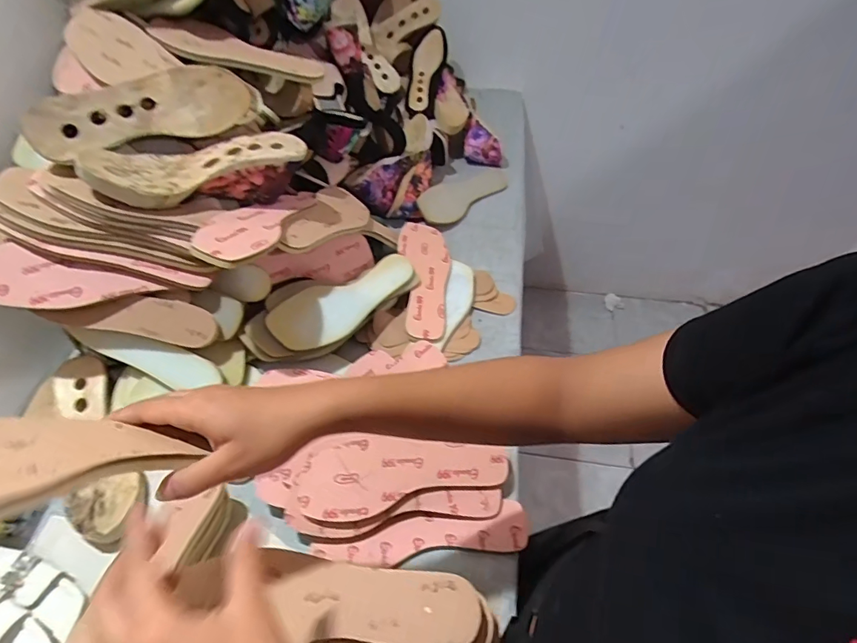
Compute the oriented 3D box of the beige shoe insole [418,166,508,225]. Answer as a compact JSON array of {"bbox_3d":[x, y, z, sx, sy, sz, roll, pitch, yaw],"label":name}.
[{"bbox_3d":[0.074,-0.264,0.953,0.083,0.021,0.247,42,52,13],"label":"beige shoe insole"}]

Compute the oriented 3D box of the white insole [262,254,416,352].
[{"bbox_3d":[-0.114,-0.029,0.686,0.237,0.014,0.085,-26,85,-33],"label":"white insole"}]

